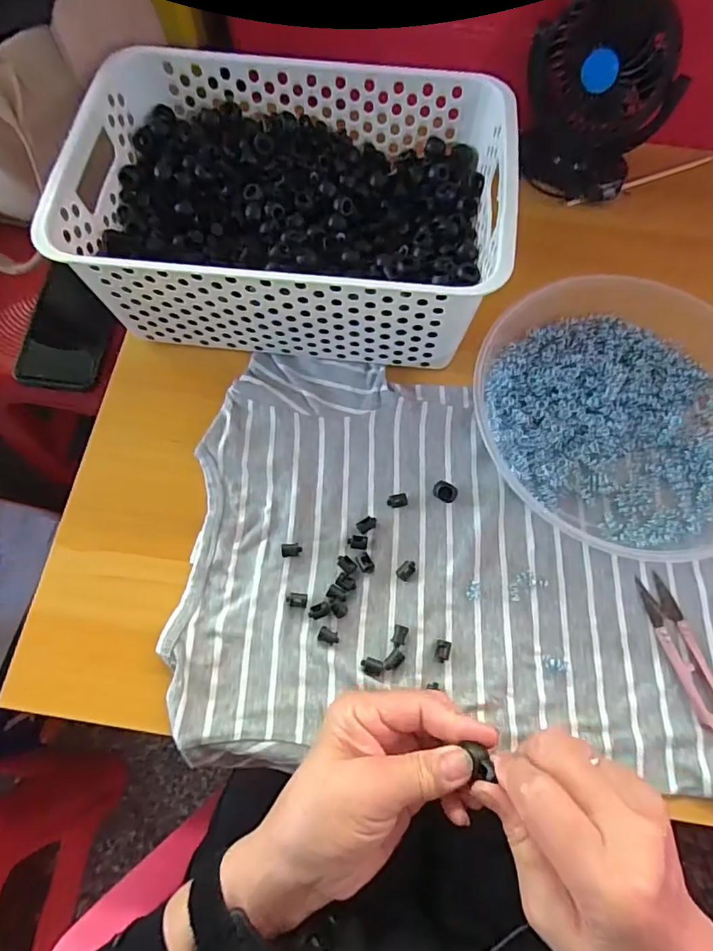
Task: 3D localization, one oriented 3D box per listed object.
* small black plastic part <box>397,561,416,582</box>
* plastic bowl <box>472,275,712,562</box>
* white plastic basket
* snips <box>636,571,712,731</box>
[{"bbox_3d":[0.036,0.067,0.366,0.010,0.005,0.015,36,76,13],"label":"small black plastic part"},{"bbox_3d":[0.205,-0.049,0.385,0.214,0.032,0.228,-1,71,2],"label":"plastic bowl"},{"bbox_3d":[-0.043,-0.204,0.402,0.303,0.107,0.204,6,70,2],"label":"white plastic basket"},{"bbox_3d":[0.222,0.118,0.347,0.023,0.009,0.102,-15,71,-6],"label":"snips"}]

